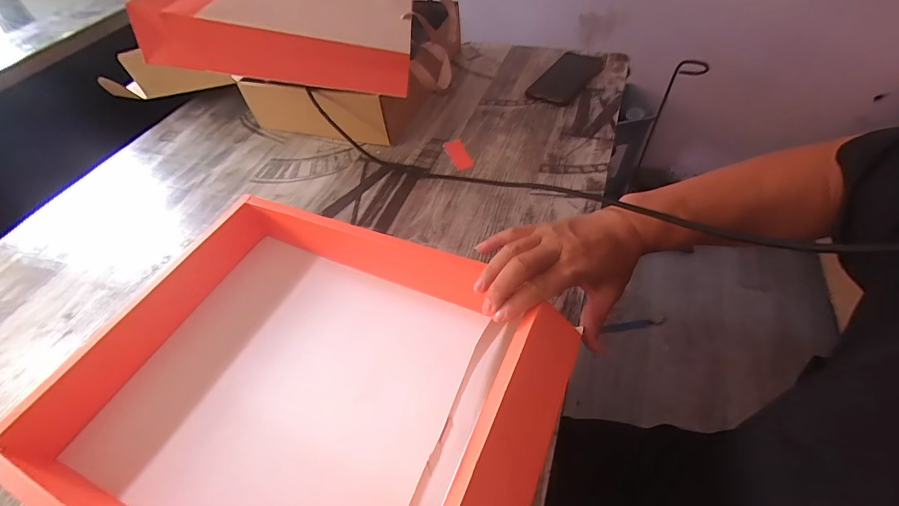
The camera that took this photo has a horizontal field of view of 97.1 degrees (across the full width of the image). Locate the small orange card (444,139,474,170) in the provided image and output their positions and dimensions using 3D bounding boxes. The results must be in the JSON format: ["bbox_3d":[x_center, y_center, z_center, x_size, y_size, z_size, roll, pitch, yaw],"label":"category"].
[{"bbox_3d":[0.014,-0.151,0.599,0.027,0.007,0.067,-20,52,-10],"label":"small orange card"}]

